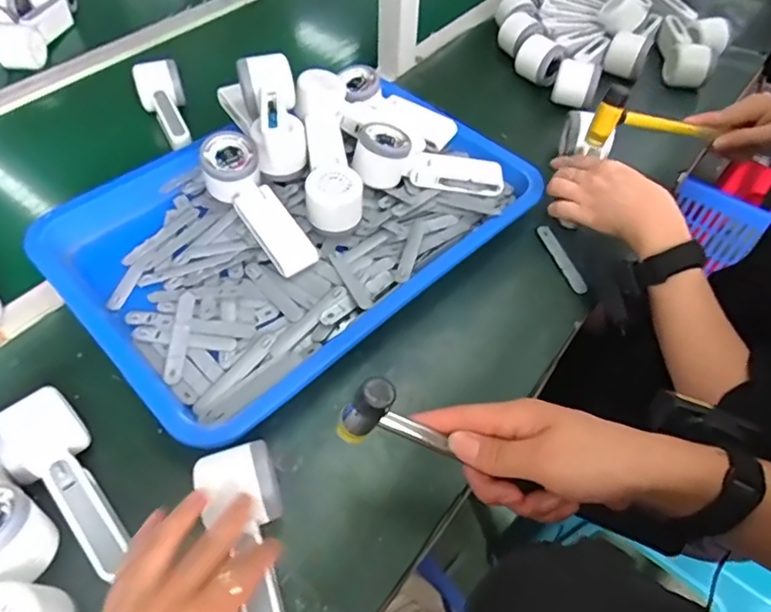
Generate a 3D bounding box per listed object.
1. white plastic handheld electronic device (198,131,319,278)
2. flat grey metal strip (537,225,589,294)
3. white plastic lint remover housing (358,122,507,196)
[{"bbox_3d":[-0.132,-0.101,0.576,0.056,0.044,0.170,-32,80,-23],"label":"white plastic handheld electronic device"},{"bbox_3d":[0.189,-0.050,0.594,0.014,0.009,0.096,-13,54,-11],"label":"flat grey metal strip"},{"bbox_3d":[0.049,-0.167,0.617,0.164,0.044,0.068,2,53,-1],"label":"white plastic lint remover housing"}]

